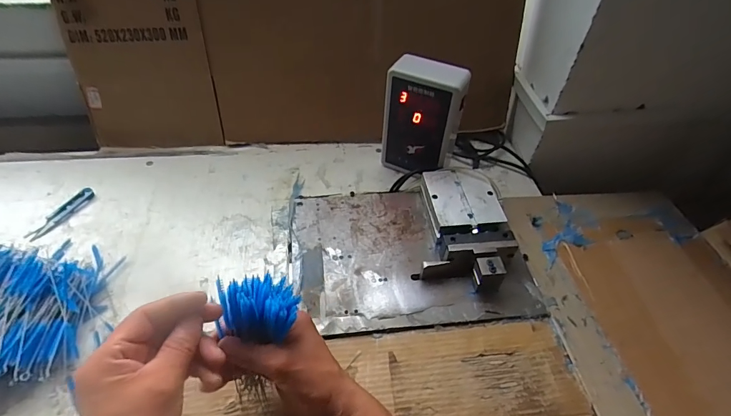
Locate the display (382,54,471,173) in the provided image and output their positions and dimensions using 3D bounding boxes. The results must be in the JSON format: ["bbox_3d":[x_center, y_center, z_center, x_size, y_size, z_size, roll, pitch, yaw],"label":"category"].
[{"bbox_3d":[0.087,-0.132,0.614,0.109,0.177,0.059,23,50,19],"label":"display"}]

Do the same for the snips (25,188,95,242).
[{"bbox_3d":[-0.448,0.007,0.586,0.024,0.011,0.104,19,49,16],"label":"snips"}]

